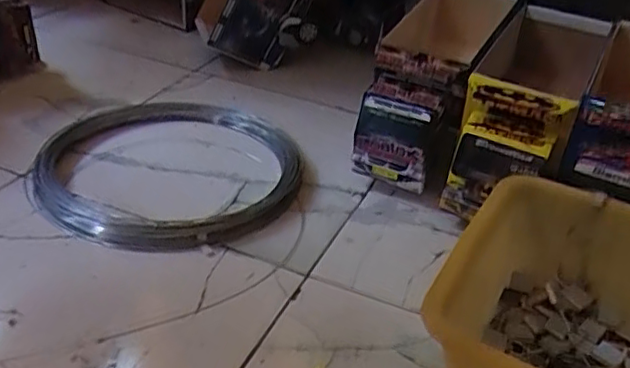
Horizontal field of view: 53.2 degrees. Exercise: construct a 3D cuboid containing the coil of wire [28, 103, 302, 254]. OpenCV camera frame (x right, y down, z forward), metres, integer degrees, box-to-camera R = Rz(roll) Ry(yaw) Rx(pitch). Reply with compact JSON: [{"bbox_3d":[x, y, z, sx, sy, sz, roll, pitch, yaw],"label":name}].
[{"bbox_3d":[-0.192,-0.020,0.799,0.330,0.032,0.304,2,35,-2],"label":"coil of wire"}]

